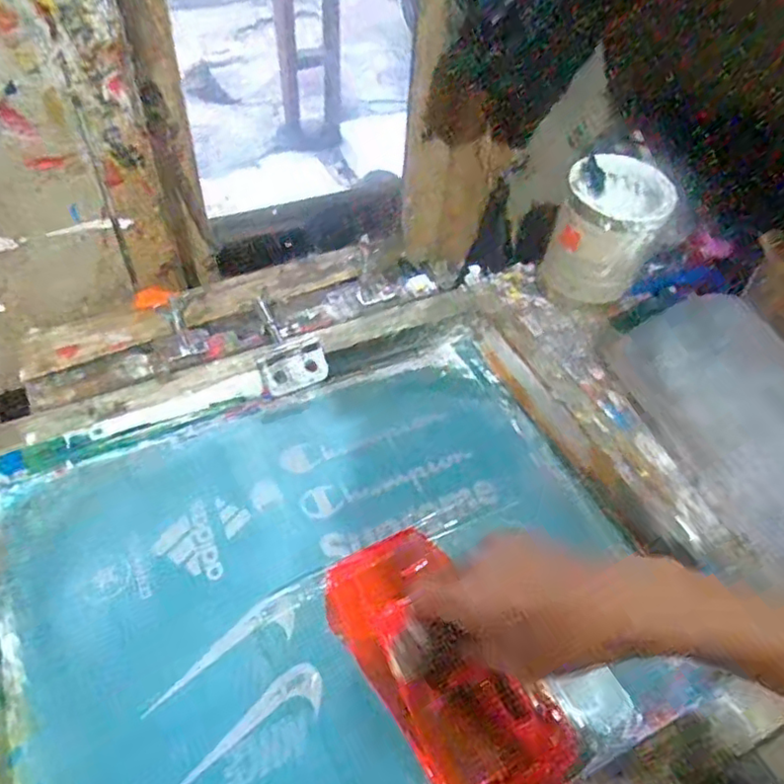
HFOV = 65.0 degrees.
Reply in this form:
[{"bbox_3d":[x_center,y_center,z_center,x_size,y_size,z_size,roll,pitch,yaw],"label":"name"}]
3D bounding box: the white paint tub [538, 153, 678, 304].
[{"bbox_3d":[0.233,-0.167,0.686,0.107,0.157,0.110,2,48,-2],"label":"white paint tub"}]

